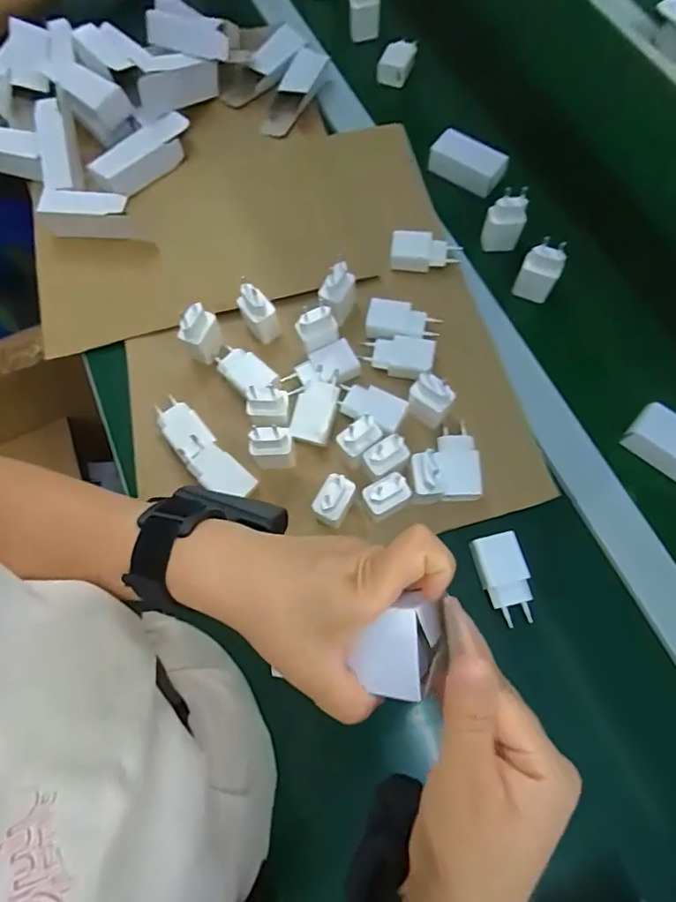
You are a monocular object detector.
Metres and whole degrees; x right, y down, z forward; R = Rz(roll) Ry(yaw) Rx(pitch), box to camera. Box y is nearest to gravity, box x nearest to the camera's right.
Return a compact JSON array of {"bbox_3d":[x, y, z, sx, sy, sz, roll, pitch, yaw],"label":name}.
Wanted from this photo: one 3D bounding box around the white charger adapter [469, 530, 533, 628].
[{"bbox_3d":[0.151,0.116,0.448,0.043,0.019,0.078,-14,71,-3],"label":"white charger adapter"}]

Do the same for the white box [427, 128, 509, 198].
[{"bbox_3d":[0.164,-0.366,0.629,0.093,0.038,0.046,27,74,11],"label":"white box"}]

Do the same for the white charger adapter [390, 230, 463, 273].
[{"bbox_3d":[0.099,-0.231,0.567,0.078,0.027,0.040,-1,71,2],"label":"white charger adapter"}]

